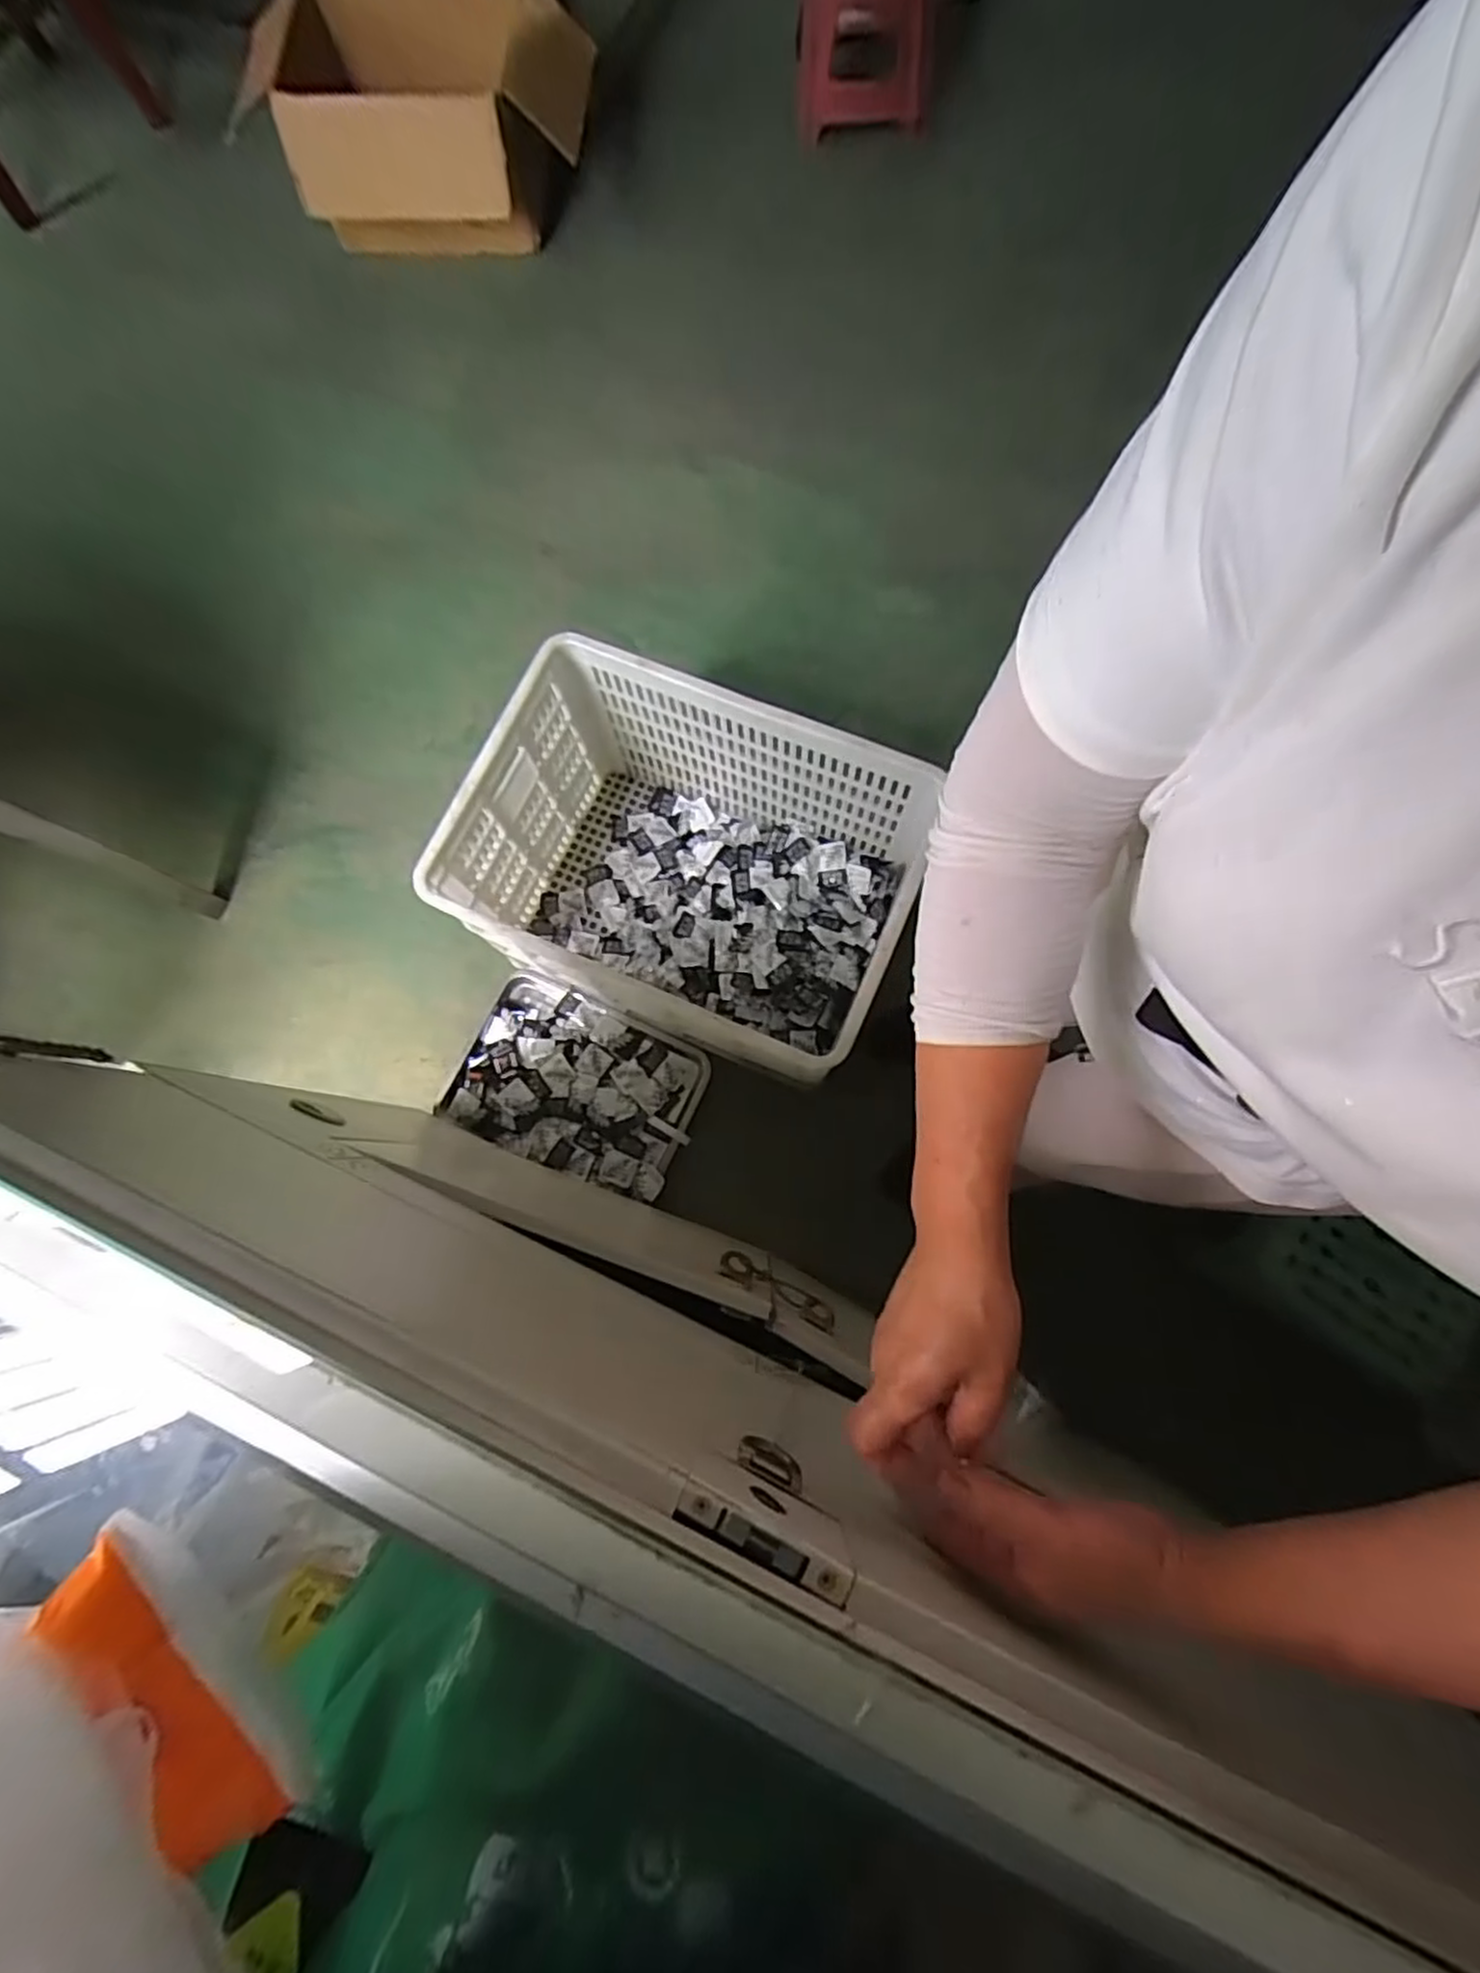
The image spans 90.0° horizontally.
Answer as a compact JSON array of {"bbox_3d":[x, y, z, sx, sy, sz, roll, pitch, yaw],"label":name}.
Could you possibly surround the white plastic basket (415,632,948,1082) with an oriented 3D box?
[{"bbox_3d":[-0.071,-0.159,1.123,0.588,0.358,0.432,21,78,6],"label":"white plastic basket"}]

